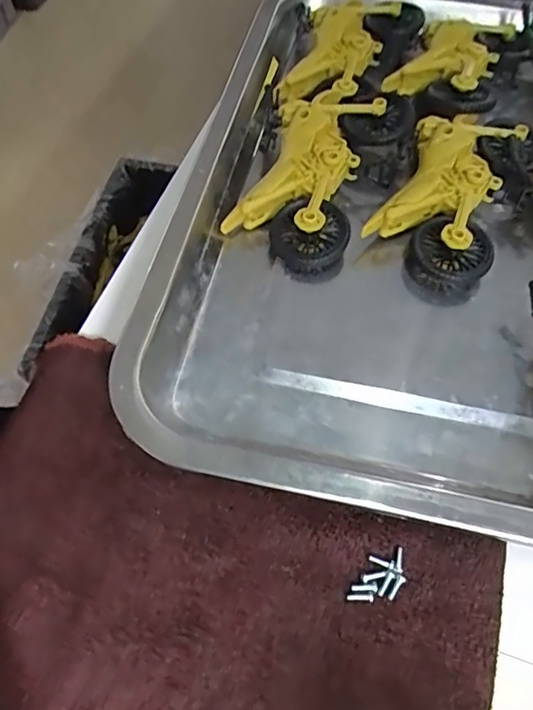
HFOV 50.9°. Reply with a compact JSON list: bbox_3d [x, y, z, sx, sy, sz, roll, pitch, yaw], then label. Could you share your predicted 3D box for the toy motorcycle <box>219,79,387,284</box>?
[{"bbox_3d":[0.021,-0.099,0.288,0.059,0.032,0.120,15,60,10],"label":"toy motorcycle"}]

